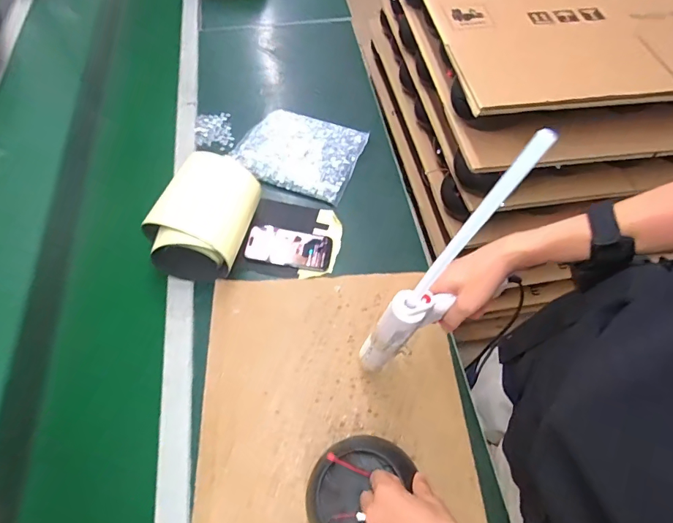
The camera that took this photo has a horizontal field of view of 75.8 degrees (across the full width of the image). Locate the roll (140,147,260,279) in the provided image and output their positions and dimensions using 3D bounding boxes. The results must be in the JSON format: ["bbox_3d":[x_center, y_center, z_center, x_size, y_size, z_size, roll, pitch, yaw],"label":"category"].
[{"bbox_3d":[-0.217,-0.070,0.715,0.129,0.104,0.185,14,60,7],"label":"roll"}]

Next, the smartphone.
[{"bbox_3d":[-0.082,-0.026,0.752,0.144,0.010,0.075,9,59,4],"label":"smartphone"}]

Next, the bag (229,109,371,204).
[{"bbox_3d":[-0.078,-0.223,0.864,0.232,0.026,0.188,18,60,9],"label":"bag"}]

